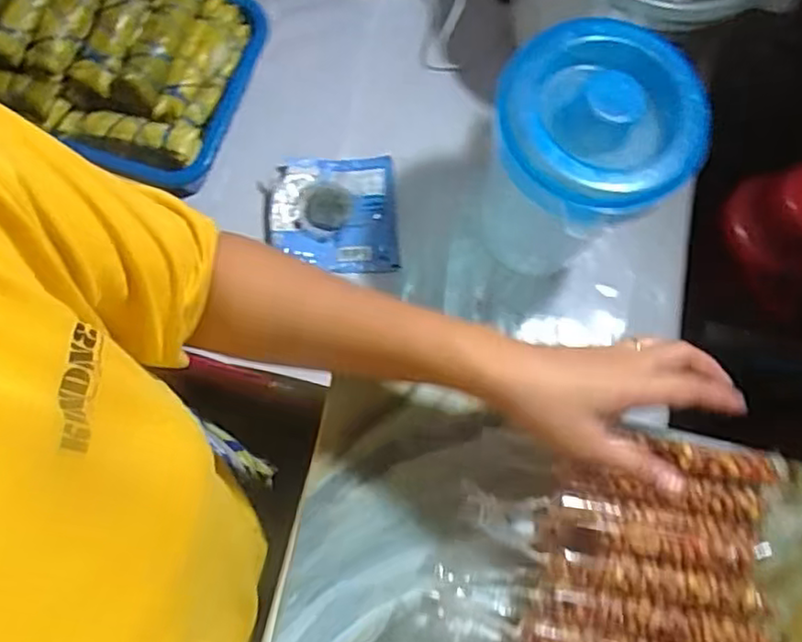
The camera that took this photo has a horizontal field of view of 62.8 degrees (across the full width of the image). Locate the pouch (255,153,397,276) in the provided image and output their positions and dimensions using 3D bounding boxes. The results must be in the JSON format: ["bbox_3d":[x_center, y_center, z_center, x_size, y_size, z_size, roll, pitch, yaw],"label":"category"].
[{"bbox_3d":[-0.079,-0.119,0.745,0.146,0.043,0.134,-2,75,-4],"label":"pouch"}]

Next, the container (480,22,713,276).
[{"bbox_3d":[0.167,-0.148,0.649,0.170,0.239,0.157,1,75,-3],"label":"container"}]

